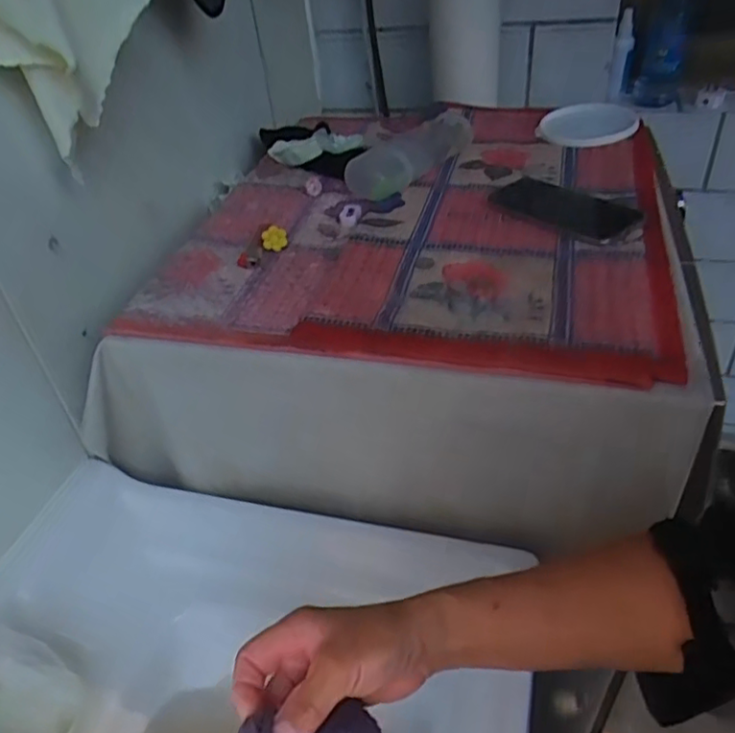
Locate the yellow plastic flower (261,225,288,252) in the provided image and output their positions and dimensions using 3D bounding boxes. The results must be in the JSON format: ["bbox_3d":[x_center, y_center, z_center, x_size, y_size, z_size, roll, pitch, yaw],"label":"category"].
[{"bbox_3d":[-0.100,-0.137,0.663,0.026,0.025,0.008,-6,22,4],"label":"yellow plastic flower"}]

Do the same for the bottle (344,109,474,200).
[{"bbox_3d":[0.064,-0.269,0.778,0.063,0.054,0.212,25,48,33],"label":"bottle"}]

